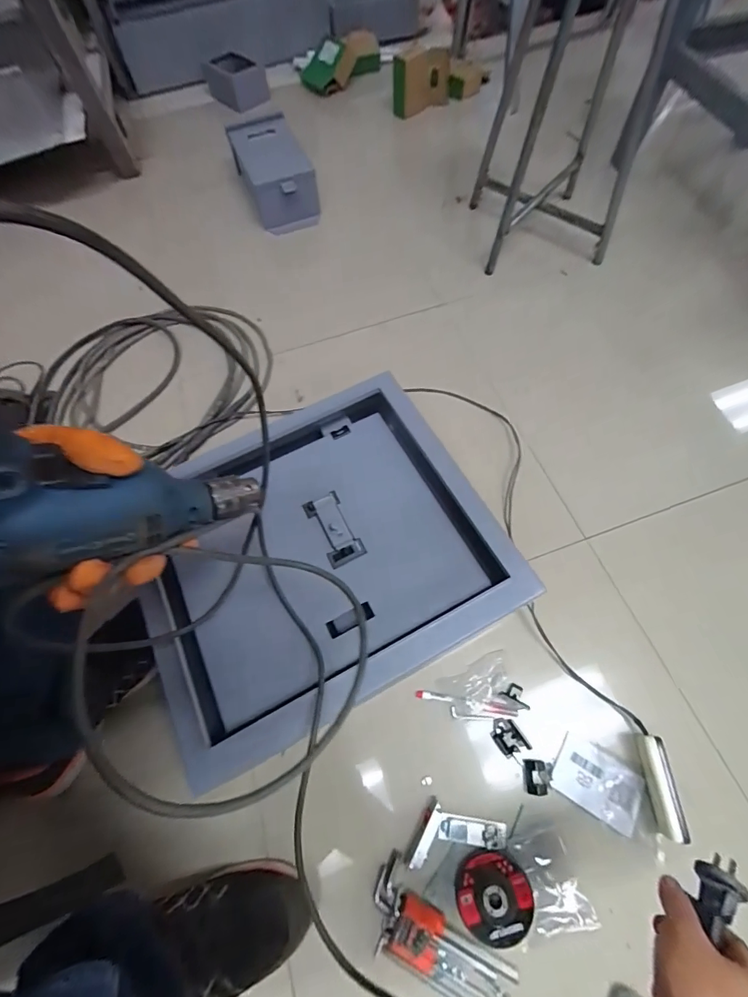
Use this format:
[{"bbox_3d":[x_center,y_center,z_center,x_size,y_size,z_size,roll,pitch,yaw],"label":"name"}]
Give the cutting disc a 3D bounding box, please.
[{"bbox_3d":[0.144,0.477,0.497,0.086,0.004,0.084,-4,64,8],"label":"cutting disc"}]

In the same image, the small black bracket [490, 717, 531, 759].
[{"bbox_3d":[0.182,0.323,0.564,0.033,0.027,0.045,-29,67,-11],"label":"small black bracket"}]

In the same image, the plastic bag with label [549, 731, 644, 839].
[{"bbox_3d":[0.291,0.364,0.537,0.105,0.012,0.074,26,65,21],"label":"plastic bag with label"}]

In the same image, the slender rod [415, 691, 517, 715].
[{"bbox_3d":[0.128,0.287,0.585,0.136,0.009,0.012,8,65,7],"label":"slender rod"}]

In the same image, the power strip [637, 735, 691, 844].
[{"bbox_3d":[0.356,0.357,0.518,0.021,0.041,0.106,1,65,3],"label":"power strip"}]

